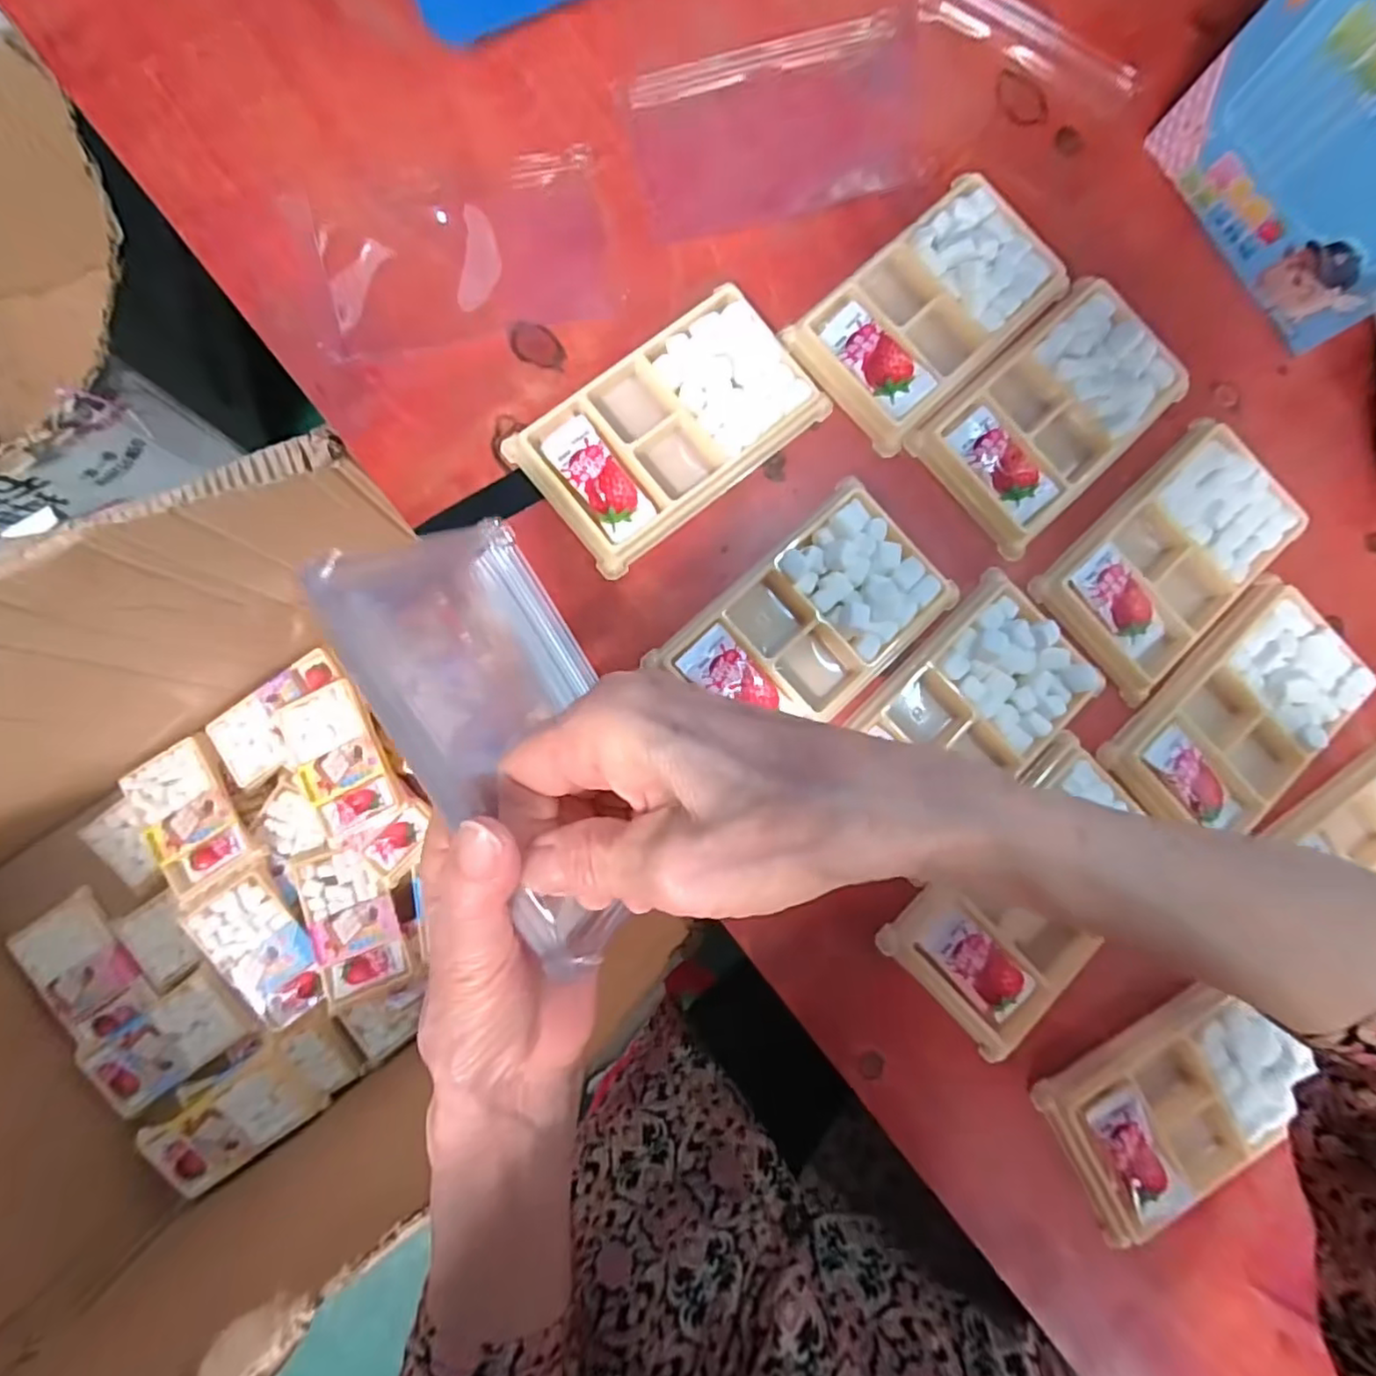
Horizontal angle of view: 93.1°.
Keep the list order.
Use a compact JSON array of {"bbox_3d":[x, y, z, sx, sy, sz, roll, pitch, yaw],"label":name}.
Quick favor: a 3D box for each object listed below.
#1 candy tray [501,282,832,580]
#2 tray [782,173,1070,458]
[{"bbox_3d":[-0.008,-0.121,0.304,0.132,0.011,0.075,-39,89,-8],"label":"candy tray"},{"bbox_3d":[0.120,-0.187,0.322,0.132,0.014,0.076,-43,90,-8],"label":"tray"}]

